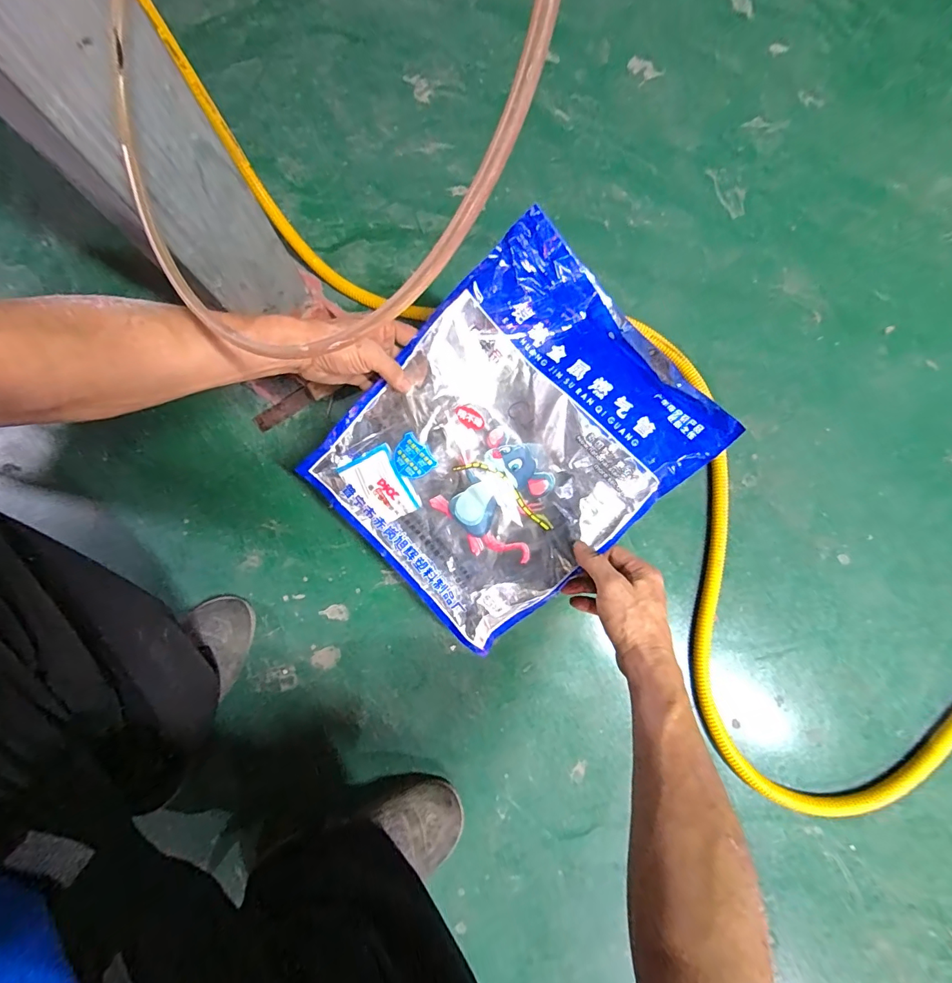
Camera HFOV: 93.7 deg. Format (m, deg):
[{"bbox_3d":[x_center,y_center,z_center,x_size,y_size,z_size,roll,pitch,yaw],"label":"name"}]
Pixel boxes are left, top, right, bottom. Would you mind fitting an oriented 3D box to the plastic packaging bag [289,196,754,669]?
[{"bbox_3d":[0.023,-0.039,0.450,0.343,0.041,0.277,-44,87,13],"label":"plastic packaging bag"}]

